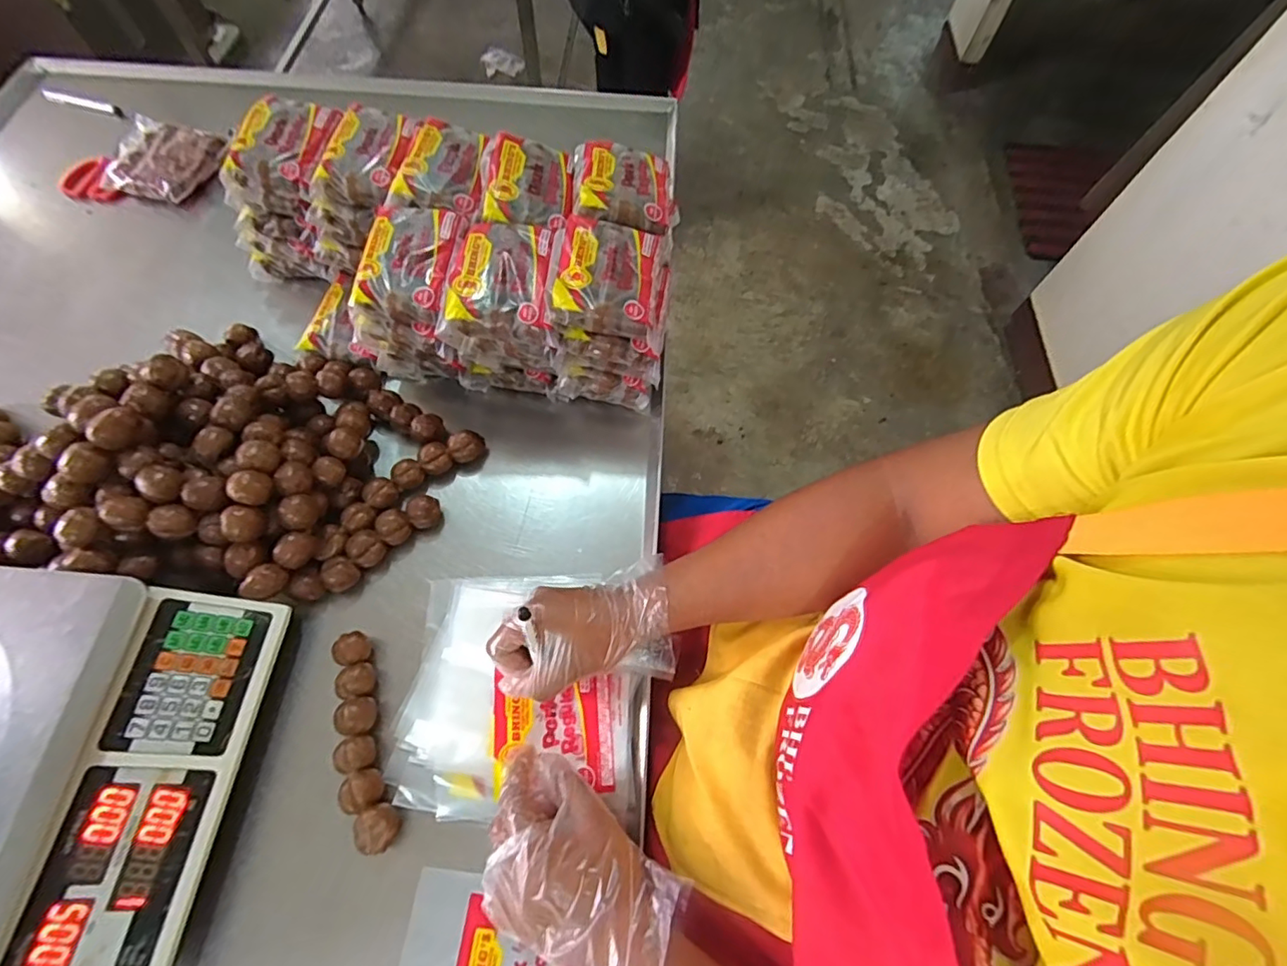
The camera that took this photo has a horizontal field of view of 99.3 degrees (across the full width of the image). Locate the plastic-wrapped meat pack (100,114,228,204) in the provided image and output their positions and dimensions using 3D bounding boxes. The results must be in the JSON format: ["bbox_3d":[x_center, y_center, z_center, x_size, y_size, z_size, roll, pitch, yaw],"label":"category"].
[{"bbox_3d":[-0.705,-0.469,0.802,0.149,0.038,0.139,17,66,6],"label":"plastic-wrapped meat pack"}]

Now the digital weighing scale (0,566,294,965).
[{"bbox_3d":[-0.513,0.242,0.447,0.316,0.119,0.318,4,66,1],"label":"digital weighing scale"}]

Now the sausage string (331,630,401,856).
[{"bbox_3d":[-0.258,0.233,0.502,0.038,0.033,0.184,-18,67,-9],"label":"sausage string"}]

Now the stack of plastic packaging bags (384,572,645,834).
[{"bbox_3d":[-0.118,0.196,0.530,0.230,0.028,0.222,0,66,-1],"label":"stack of plastic packaging bags"}]

